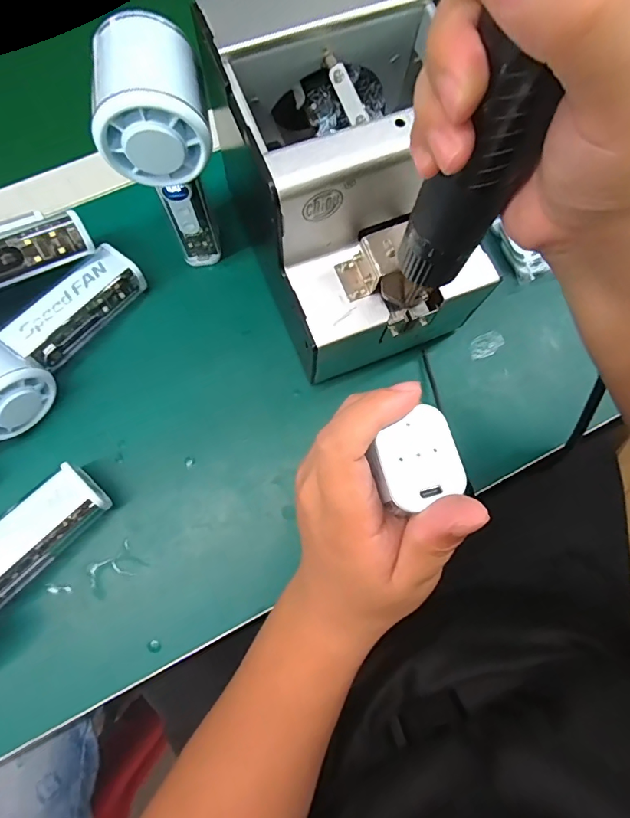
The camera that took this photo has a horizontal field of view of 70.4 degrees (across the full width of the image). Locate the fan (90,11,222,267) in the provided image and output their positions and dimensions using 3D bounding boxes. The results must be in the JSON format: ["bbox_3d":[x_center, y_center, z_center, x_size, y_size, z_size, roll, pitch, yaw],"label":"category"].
[{"bbox_3d":[-0.088,-0.150,0.285,0.054,0.159,0.059,-10,76,-4],"label":"fan"}]

